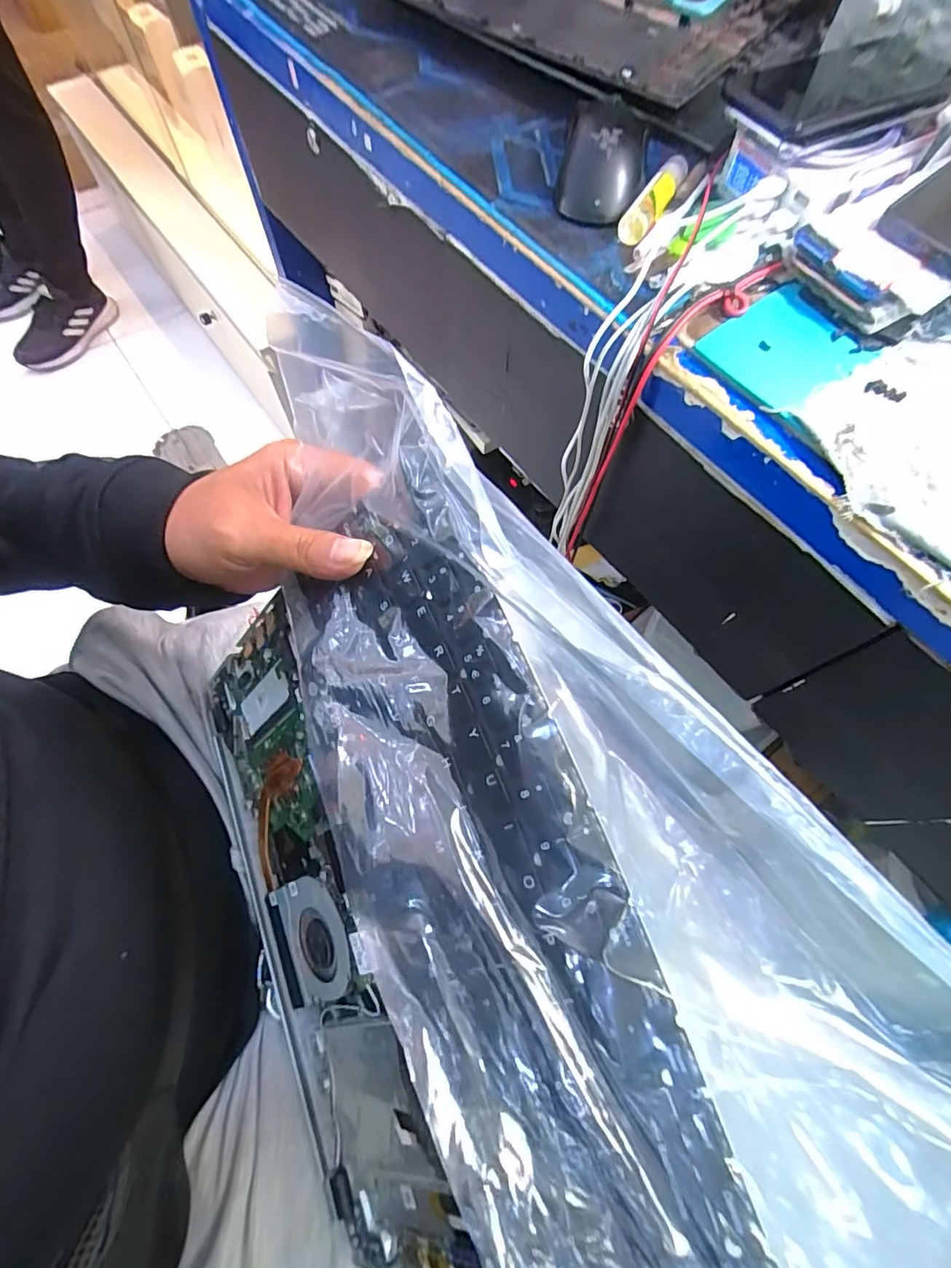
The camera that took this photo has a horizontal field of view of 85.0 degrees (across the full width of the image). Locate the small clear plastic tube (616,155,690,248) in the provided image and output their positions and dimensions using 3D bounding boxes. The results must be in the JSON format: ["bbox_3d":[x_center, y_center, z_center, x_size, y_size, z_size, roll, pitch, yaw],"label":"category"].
[{"bbox_3d":[0.141,-0.341,0.405,0.022,0.022,0.094,30,70,10],"label":"small clear plastic tube"}]

